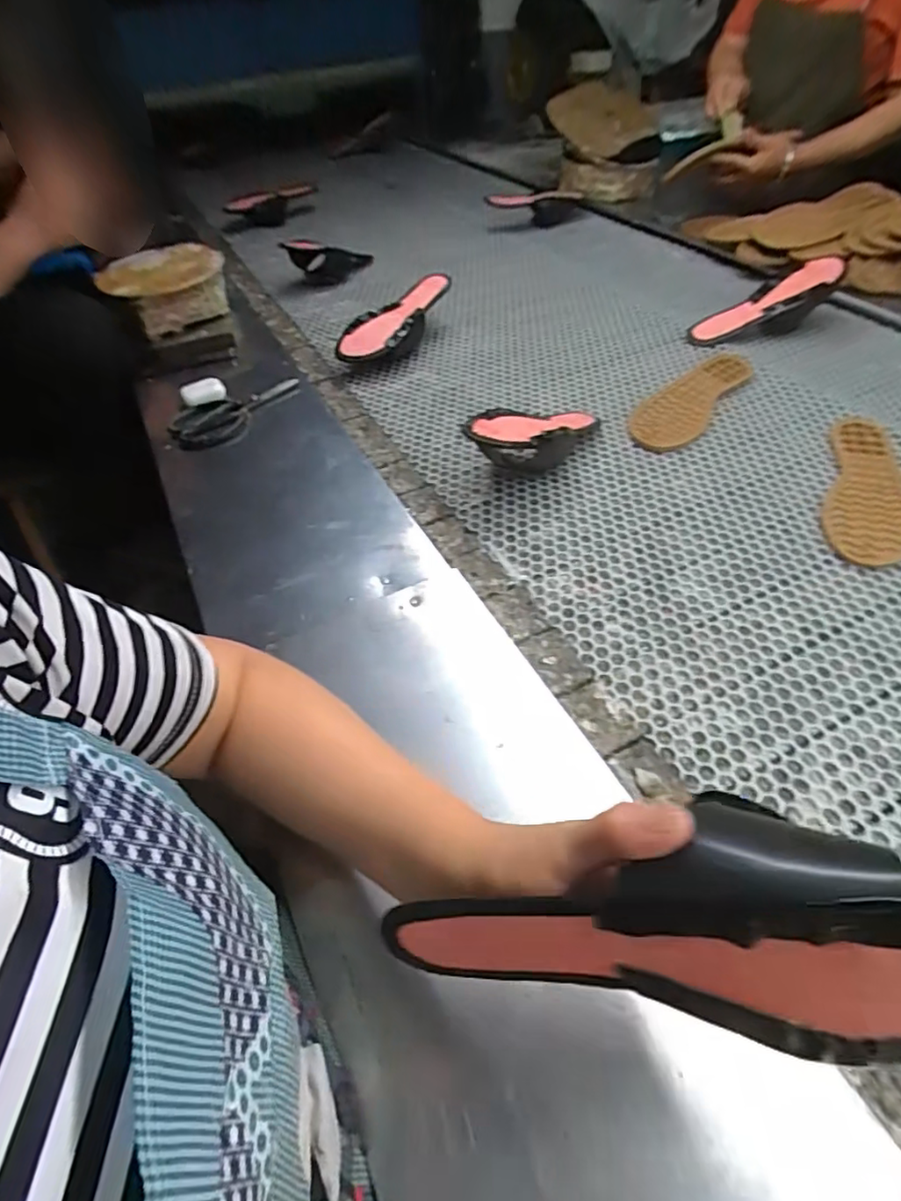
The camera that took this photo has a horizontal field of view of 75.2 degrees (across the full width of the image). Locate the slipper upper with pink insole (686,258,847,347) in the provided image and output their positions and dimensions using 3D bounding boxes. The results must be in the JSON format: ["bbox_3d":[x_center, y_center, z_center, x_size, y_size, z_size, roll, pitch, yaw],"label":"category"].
[{"bbox_3d":[0.491,-0.458,0.916,0.228,0.056,0.082,-21,46,14],"label":"slipper upper with pink insole"}]

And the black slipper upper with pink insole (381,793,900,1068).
[{"bbox_3d":[0.089,0.124,0.240,0.243,0.099,0.059,-12,23,24],"label":"black slipper upper with pink insole"}]

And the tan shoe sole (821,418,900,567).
[{"bbox_3d":[0.476,-0.130,0.660,0.089,0.007,0.266,18,51,20],"label":"tan shoe sole"}]

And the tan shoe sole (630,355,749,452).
[{"bbox_3d":[0.327,-0.280,0.799,0.090,0.020,0.262,27,55,27],"label":"tan shoe sole"}]

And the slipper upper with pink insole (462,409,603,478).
[{"bbox_3d":[0.101,-0.183,0.691,0.217,0.066,0.078,-17,43,-44],"label":"slipper upper with pink insole"}]

